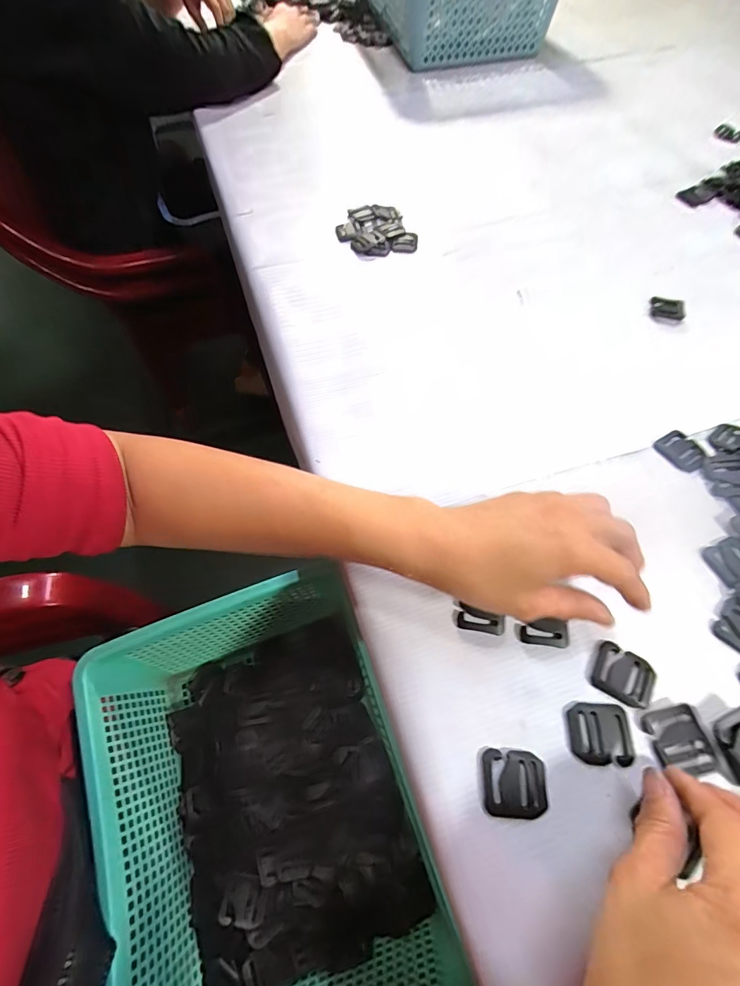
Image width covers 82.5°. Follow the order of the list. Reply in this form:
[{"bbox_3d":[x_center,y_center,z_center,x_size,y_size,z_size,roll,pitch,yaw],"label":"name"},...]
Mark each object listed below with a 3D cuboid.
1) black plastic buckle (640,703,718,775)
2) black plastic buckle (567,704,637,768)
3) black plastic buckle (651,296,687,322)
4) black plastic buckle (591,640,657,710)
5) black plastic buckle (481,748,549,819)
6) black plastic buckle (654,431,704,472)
[{"bbox_3d":[0.178,0.142,0.242,0.028,0.006,0.033,-11,61,-6],"label":"black plastic buckle"},{"bbox_3d":[0.134,0.140,0.244,0.035,0.005,0.031,0,61,0],"label":"black plastic buckle"},{"bbox_3d":[0.301,-0.186,0.425,0.031,0.005,0.030,15,62,9],"label":"black plastic buckle"},{"bbox_3d":[0.158,0.112,0.259,0.036,0.004,0.031,25,64,14],"label":"black plastic buckle"},{"bbox_3d":[0.081,0.161,0.233,0.035,0.006,0.031,2,61,2],"label":"black plastic buckle"},{"bbox_3d":[0.256,-0.034,0.345,0.028,0.005,0.036,-32,65,-16],"label":"black plastic buckle"}]

